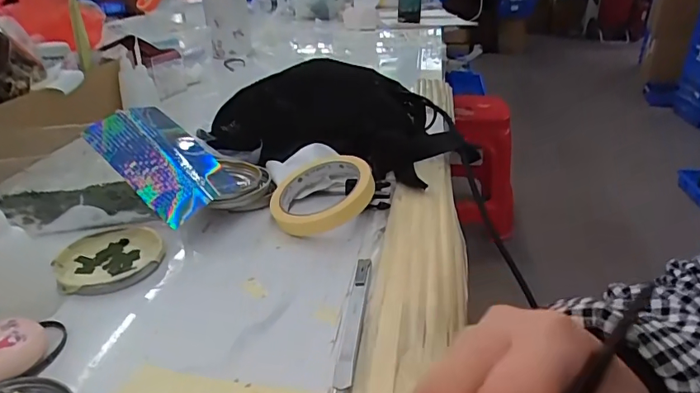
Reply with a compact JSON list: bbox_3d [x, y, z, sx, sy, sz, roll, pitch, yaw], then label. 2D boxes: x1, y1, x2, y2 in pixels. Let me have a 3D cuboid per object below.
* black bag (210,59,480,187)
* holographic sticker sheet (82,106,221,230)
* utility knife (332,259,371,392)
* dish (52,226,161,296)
[{"bbox_3d":[-0.022,-0.096,0.577,0.325,0.090,0.201,5,28,9],"label":"black bag"},{"bbox_3d":[-0.163,-0.033,0.422,0.126,0.014,0.071,40,60,12],"label":"holographic sticker sheet"},{"bbox_3d":[0.003,0.080,0.327,0.013,0.010,0.129,4,28,6],"label":"utility knife"},{"bbox_3d":[-0.195,0.049,0.392,0.077,0.012,0.079,0,27,0],"label":"dish"}]

